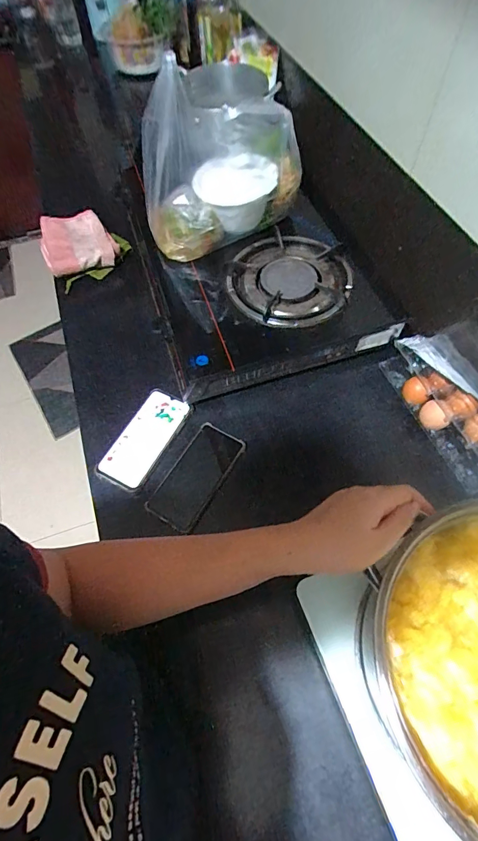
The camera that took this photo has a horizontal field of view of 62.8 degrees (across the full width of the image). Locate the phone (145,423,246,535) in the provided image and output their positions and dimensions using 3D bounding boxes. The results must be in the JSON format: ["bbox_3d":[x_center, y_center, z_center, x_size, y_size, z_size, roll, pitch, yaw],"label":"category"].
[{"bbox_3d":[-0.063,0.081,0.579,0.076,0.007,0.162,28,66,16],"label":"phone"}]

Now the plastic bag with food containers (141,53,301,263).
[{"bbox_3d":[-0.027,-0.389,0.603,0.243,0.225,0.097,-10,61,-3],"label":"plastic bag with food containers"}]

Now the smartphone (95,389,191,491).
[{"bbox_3d":[-0.146,0.026,0.609,0.076,0.011,0.162,23,65,14],"label":"smartphone"}]

